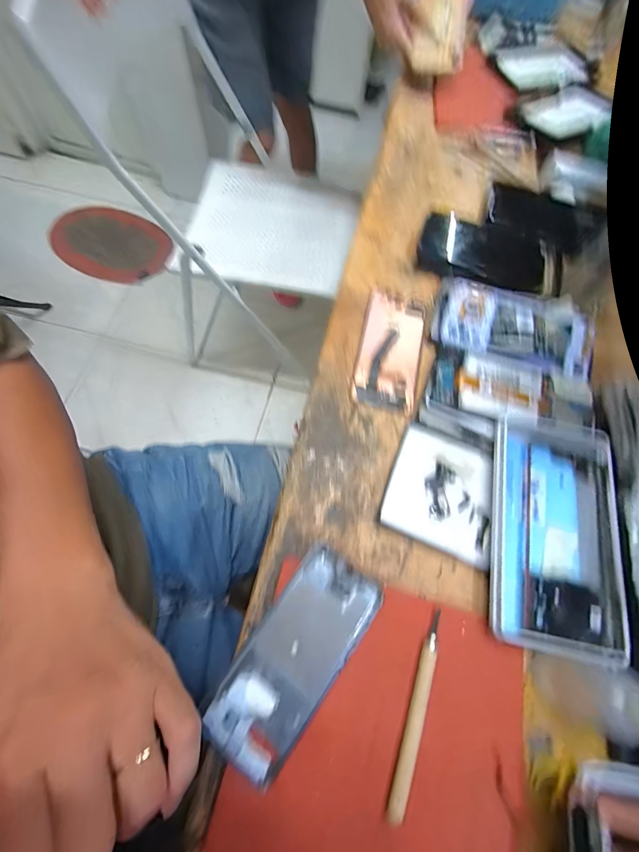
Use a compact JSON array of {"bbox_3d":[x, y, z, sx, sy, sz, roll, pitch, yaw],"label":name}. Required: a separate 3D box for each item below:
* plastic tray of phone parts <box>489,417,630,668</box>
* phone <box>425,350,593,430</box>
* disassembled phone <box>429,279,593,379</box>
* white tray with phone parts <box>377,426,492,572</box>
[{"bbox_3d":[0.197,0.083,0.283,0.102,0.013,0.180,11,69,6],"label":"plastic tray of phone parts"},{"bbox_3d":[0.186,-0.035,0.333,0.151,0.010,0.066,12,69,7],"label":"phone"},{"bbox_3d":[0.205,-0.103,0.364,0.162,0.014,0.085,14,69,7],"label":"disassembled phone"},{"bbox_3d":[0.110,0.057,0.309,0.094,0.009,0.100,25,68,-1],"label":"white tray with phone parts"}]

